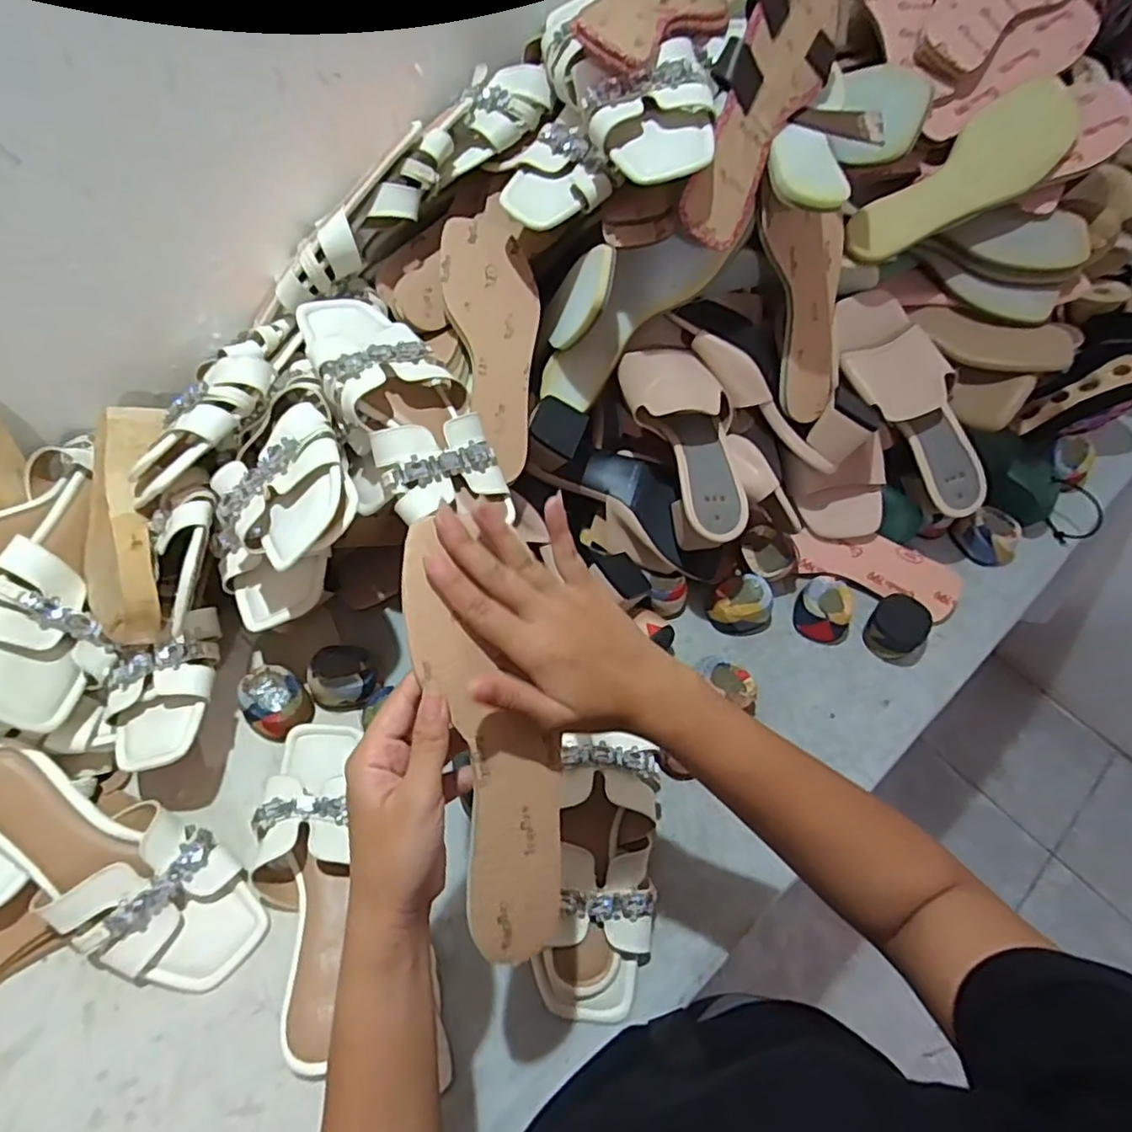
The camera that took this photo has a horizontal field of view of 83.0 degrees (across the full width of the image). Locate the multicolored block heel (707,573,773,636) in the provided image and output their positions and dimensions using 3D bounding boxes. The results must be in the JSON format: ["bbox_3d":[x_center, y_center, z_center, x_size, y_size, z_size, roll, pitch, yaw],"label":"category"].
[{"bbox_3d":[0.172,0.039,0.633,0.059,0.039,0.056,-27,62,-18],"label":"multicolored block heel"}]

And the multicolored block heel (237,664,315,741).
[{"bbox_3d":[-0.253,0.119,0.558,0.055,0.037,0.051,1,57,-2],"label":"multicolored block heel"}]

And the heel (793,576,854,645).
[{"bbox_3d":[0.257,0.043,0.640,0.048,0.041,0.058,6,57,2],"label":"heel"}]

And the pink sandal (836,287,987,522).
[{"bbox_3d":[0.342,-0.158,0.624,0.071,0.045,0.238,-33,93,-21],"label":"pink sandal"}]

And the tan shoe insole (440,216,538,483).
[{"bbox_3d":[-0.059,-0.197,0.568,0.077,0.013,0.234,-9,84,-8],"label":"tan shoe insole"}]

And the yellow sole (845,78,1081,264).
[{"bbox_3d":[0.366,-0.355,0.588,0.246,0.037,0.075,-34,63,2],"label":"yellow sole"}]

